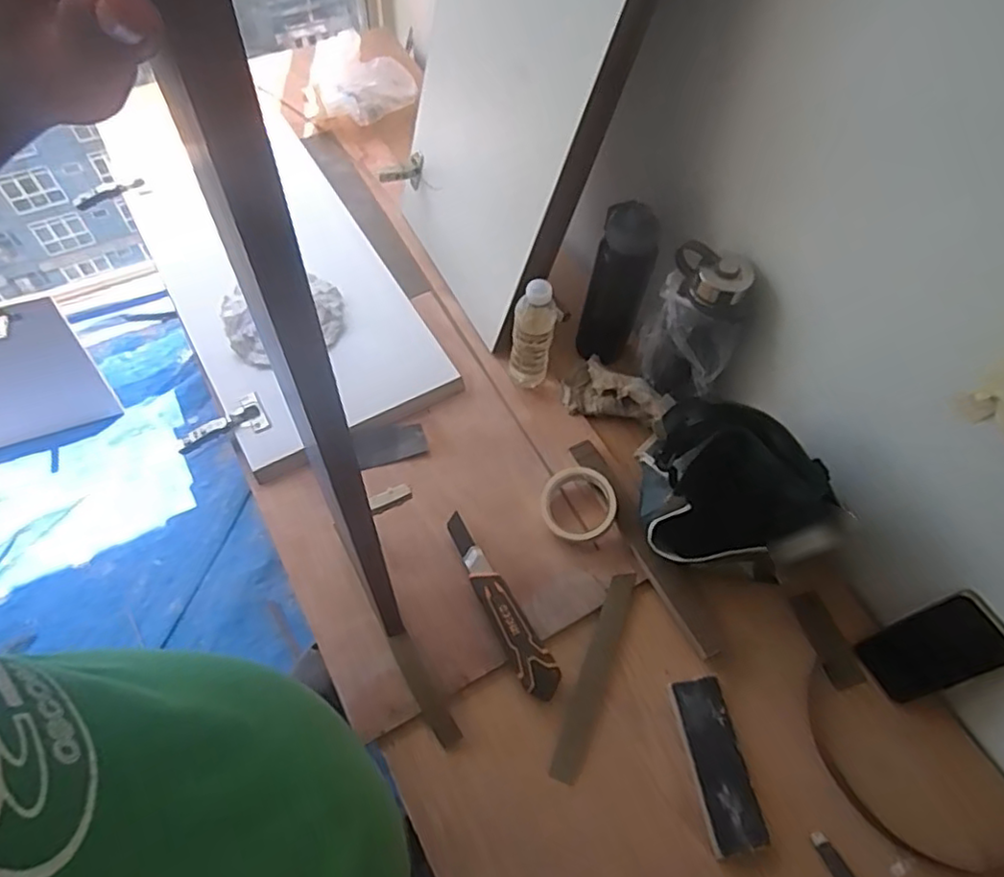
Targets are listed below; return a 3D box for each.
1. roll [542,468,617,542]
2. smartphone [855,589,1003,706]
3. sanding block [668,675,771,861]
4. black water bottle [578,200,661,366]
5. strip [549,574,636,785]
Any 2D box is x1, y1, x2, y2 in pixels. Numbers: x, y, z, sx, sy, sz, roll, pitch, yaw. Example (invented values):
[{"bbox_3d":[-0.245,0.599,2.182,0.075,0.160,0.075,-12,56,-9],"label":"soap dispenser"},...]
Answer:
[{"bbox_3d":[0.098,0.087,0.830,0.093,0.040,0.096,1,62,-2],"label":"roll"},{"bbox_3d":[0.479,0.236,0.712,0.014,0.160,0.078,-11,58,-31],"label":"smartphone"},{"bbox_3d":[0.237,0.357,0.705,0.058,0.019,0.171,-7,62,-6],"label":"sanding block"},{"bbox_3d":[0.154,-0.207,0.890,0.087,0.254,0.086,14,60,5],"label":"black water bottle"},{"bbox_3d":[0.109,0.275,0.761,0.030,0.004,0.248,20,63,8],"label":"strip"}]

